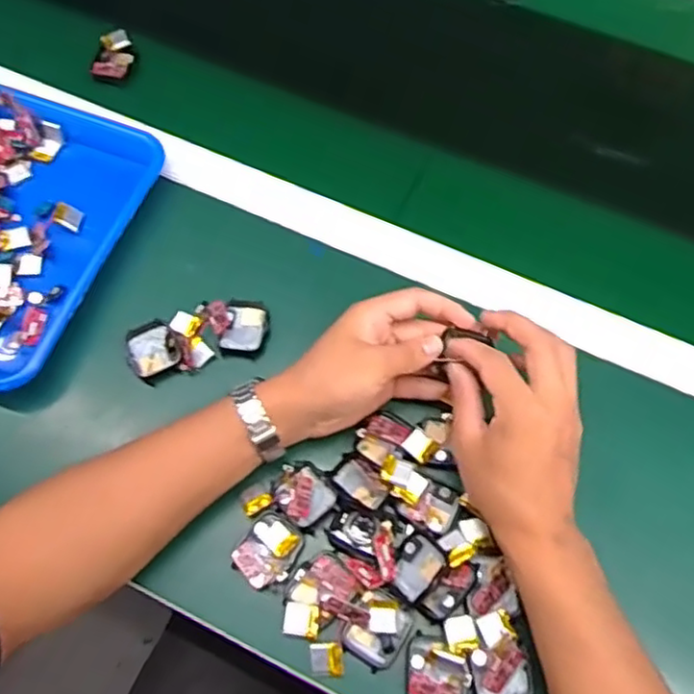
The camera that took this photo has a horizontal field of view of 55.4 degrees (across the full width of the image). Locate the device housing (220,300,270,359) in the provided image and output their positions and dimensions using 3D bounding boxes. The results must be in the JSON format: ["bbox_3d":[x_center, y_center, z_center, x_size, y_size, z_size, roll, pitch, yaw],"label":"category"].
[{"bbox_3d":[-0.078,-0.015,0.523,0.034,0.009,0.046,9,66,4],"label":"device housing"}]

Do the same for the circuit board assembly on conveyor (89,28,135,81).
[{"bbox_3d":[-0.223,-0.281,0.637,0.033,0.009,0.053,13,78,-15],"label":"circuit board assembly on conveyor"}]

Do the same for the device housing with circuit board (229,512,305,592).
[{"bbox_3d":[-0.054,0.139,0.452,0.038,0.007,0.048,31,69,13],"label":"device housing with circuit board"}]

